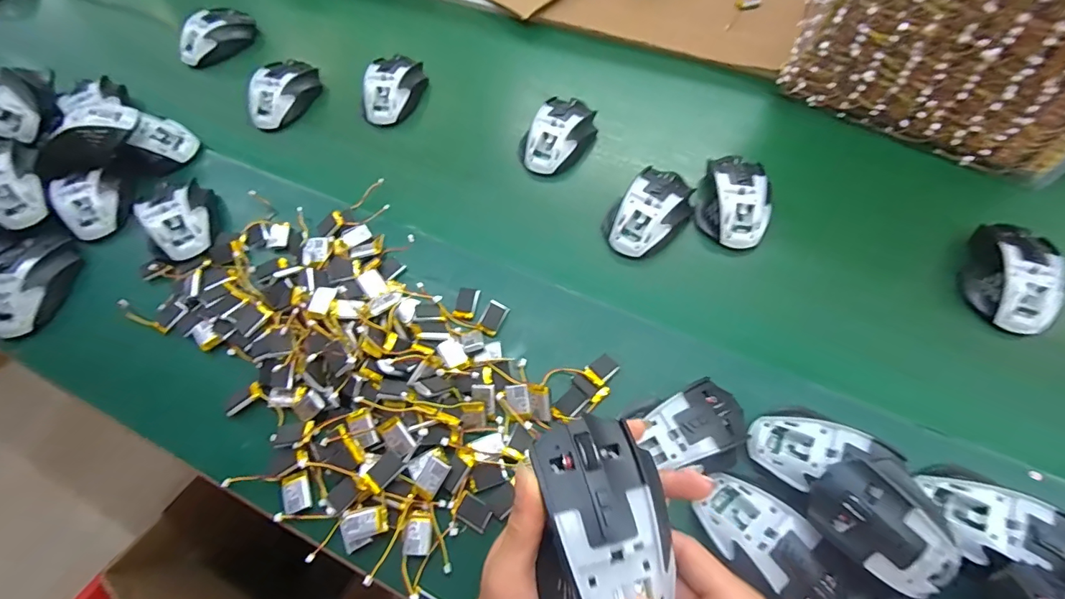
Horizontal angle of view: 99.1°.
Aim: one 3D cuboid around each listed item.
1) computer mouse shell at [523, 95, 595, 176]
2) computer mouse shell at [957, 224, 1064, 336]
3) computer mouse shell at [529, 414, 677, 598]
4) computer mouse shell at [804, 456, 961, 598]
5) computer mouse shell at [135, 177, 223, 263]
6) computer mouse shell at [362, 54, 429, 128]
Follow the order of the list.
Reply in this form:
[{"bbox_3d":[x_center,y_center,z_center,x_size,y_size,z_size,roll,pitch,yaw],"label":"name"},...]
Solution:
[{"bbox_3d":[0.030,-0.195,0.550,0.077,0.038,0.103,24,67,14],"label":"computer mouse shell"},{"bbox_3d":[0.466,-0.027,0.440,0.067,0.039,0.110,15,65,10],"label":"computer mouse shell"},{"bbox_3d":[0.037,0.118,0.236,0.066,0.034,0.107,-5,62,0],"label":"computer mouse shell"},{"bbox_3d":[0.247,0.158,0.309,0.067,0.035,0.103,-36,67,-15],"label":"computer mouse shell"},{"bbox_3d":[-0.392,-0.092,0.508,0.068,0.040,0.099,-28,65,-11],"label":"computer mouse shell"},{"bbox_3d":[-0.183,-0.281,0.602,0.065,0.041,0.104,14,65,10],"label":"computer mouse shell"}]

